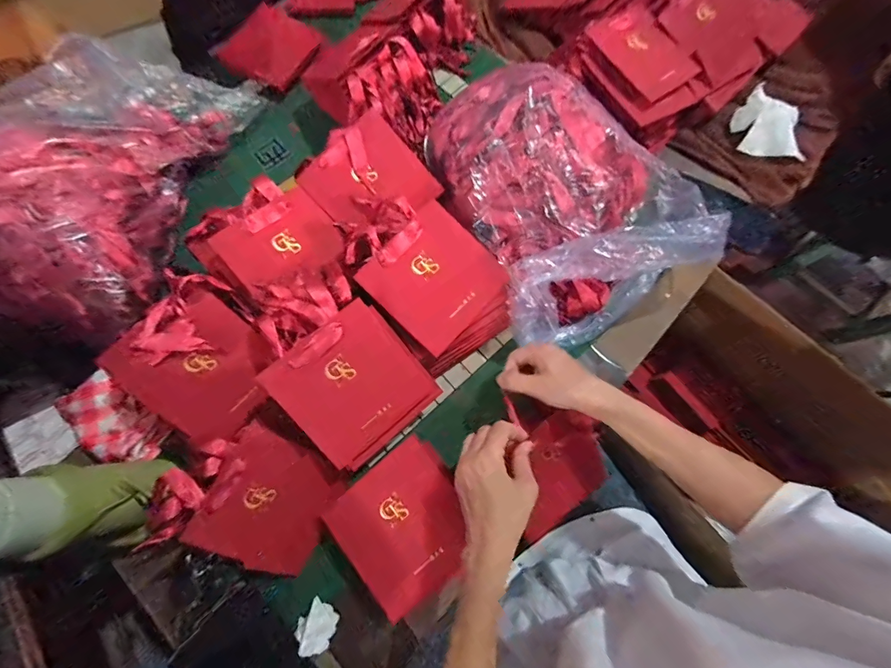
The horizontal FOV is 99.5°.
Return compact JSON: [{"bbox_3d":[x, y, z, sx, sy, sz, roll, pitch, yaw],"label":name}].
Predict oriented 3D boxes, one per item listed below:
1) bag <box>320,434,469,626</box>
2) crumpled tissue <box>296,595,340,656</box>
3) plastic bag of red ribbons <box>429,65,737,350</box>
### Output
[{"bbox_3d":[-0.045,0.220,0.438,0.146,0.010,0.145,-39,81,-8],"label":"bag"},{"bbox_3d":[-0.151,0.344,0.441,0.042,0.026,0.046,32,75,12],"label":"crumpled tissue"},{"bbox_3d":[0.146,-0.190,0.520,0.248,0.142,0.375,-24,72,-6],"label":"plastic bag of red ribbons"}]

